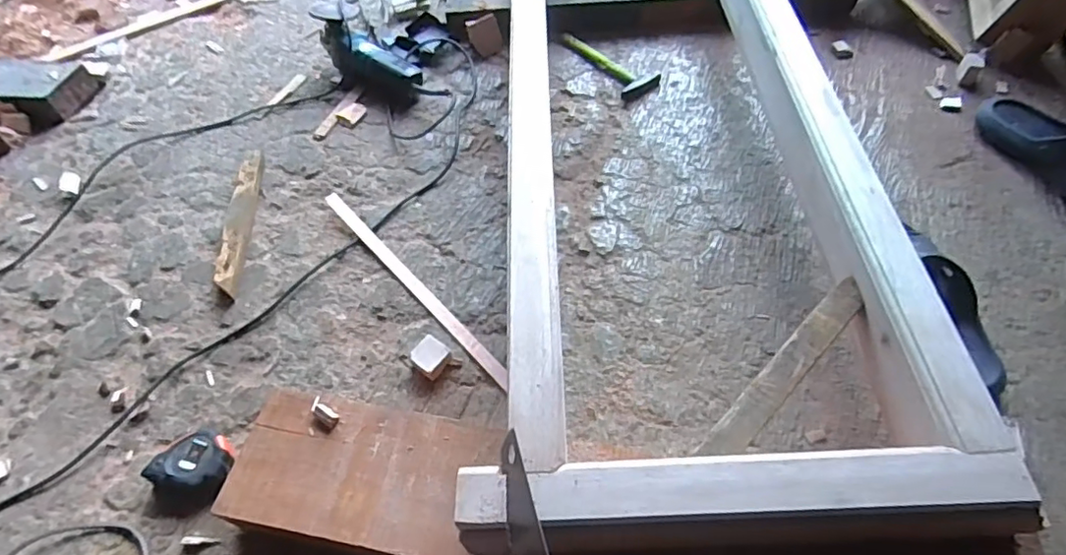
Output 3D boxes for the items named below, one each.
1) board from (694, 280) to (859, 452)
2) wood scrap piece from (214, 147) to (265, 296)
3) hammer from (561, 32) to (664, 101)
[{"bbox_3d":[0.265,0.091,0.604,0.265,0.019,0.034,-39,60,-24],"label":"board"},{"bbox_3d":[-0.477,-0.105,0.955,0.041,0.014,0.309,-8,53,-2],"label":"wood scrap piece"},{"bbox_3d":[0.144,-0.415,1.130,0.078,0.027,0.224,-30,57,-19],"label":"hammer"}]

